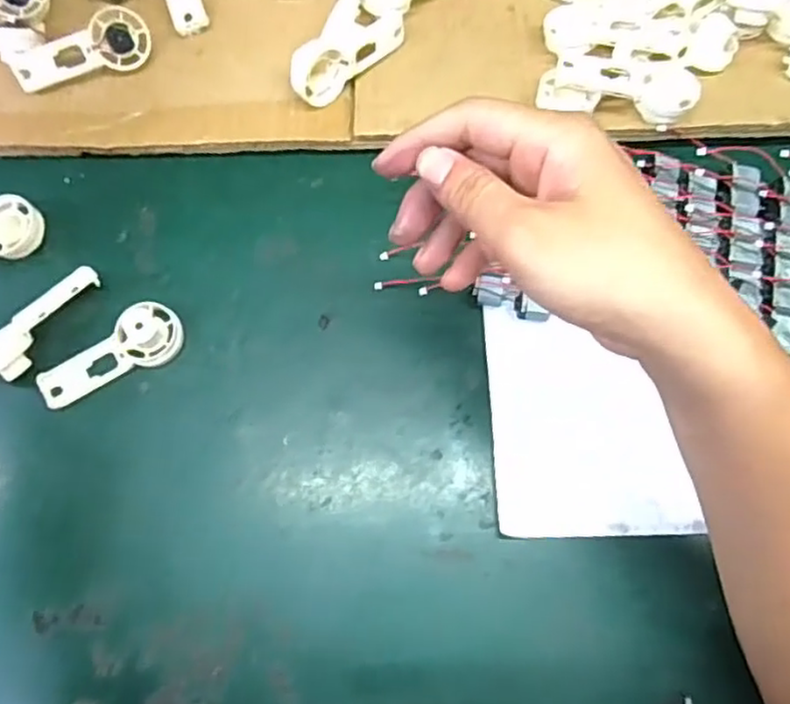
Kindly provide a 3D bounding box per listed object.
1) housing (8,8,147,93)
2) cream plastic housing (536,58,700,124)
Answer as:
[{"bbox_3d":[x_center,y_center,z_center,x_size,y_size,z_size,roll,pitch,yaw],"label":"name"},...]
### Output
[{"bbox_3d":[-0.220,-0.212,0.478,0.093,0.038,0.018,-24,29,-10],"label":"housing"},{"bbox_3d":[0.148,-0.172,0.455,0.102,0.033,0.034,7,71,2],"label":"cream plastic housing"}]

